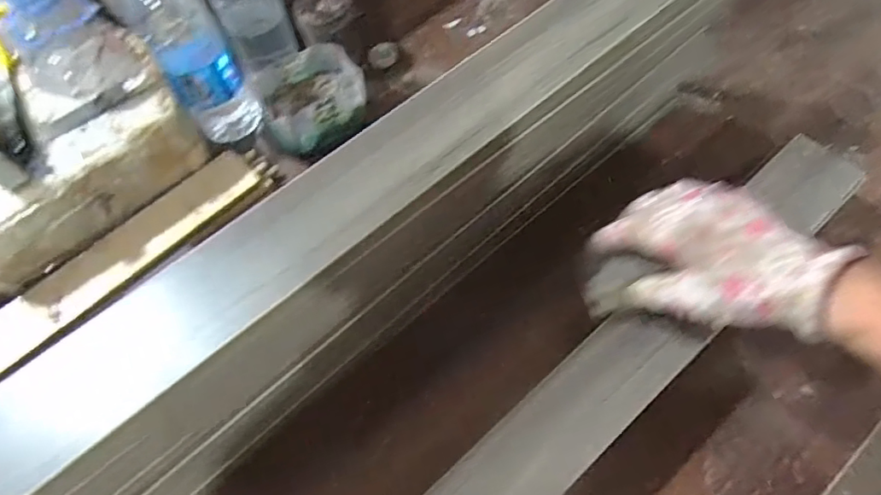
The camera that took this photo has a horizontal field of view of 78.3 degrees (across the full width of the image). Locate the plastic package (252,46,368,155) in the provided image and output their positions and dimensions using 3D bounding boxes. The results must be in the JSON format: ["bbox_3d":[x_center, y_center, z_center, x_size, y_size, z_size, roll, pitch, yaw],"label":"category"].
[{"bbox_3d":[-0.130,-0.152,0.567,0.110,0.060,0.096,-16,62,-7],"label":"plastic package"}]

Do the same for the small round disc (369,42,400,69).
[{"bbox_3d":[-0.066,-0.225,0.634,0.035,0.010,0.035,-1,61,1],"label":"small round disc"}]

